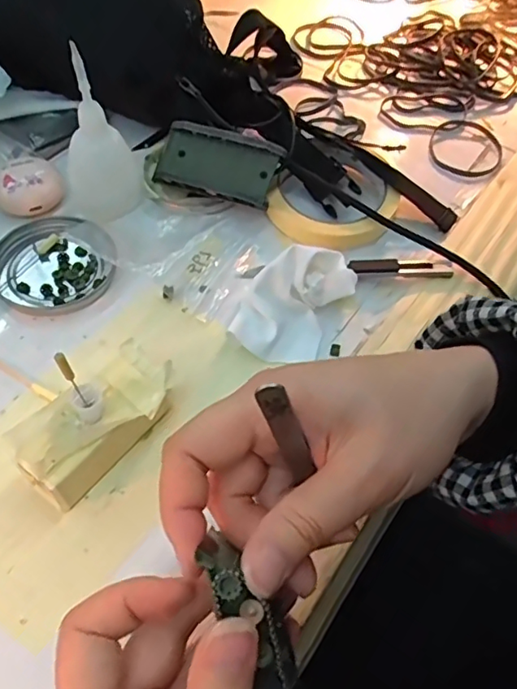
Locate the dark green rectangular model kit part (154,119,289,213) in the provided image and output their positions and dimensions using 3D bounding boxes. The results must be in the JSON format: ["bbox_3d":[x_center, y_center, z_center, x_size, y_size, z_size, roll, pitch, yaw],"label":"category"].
[{"bbox_3d":[-0.031,-0.129,0.391,0.094,0.015,0.046,22,96,20],"label":"dark green rectangular model kit part"}]

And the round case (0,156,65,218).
[{"bbox_3d":[-0.162,-0.110,0.390,0.046,0.020,0.041,-23,62,-19],"label":"round case"}]

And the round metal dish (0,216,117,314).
[{"bbox_3d":[-0.135,-0.053,0.364,0.078,0.010,0.076,2,57,-4],"label":"round metal dish"}]

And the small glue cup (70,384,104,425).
[{"bbox_3d":[-0.083,0.028,0.270,0.014,0.014,0.016,-23,60,-18],"label":"small glue cup"}]

